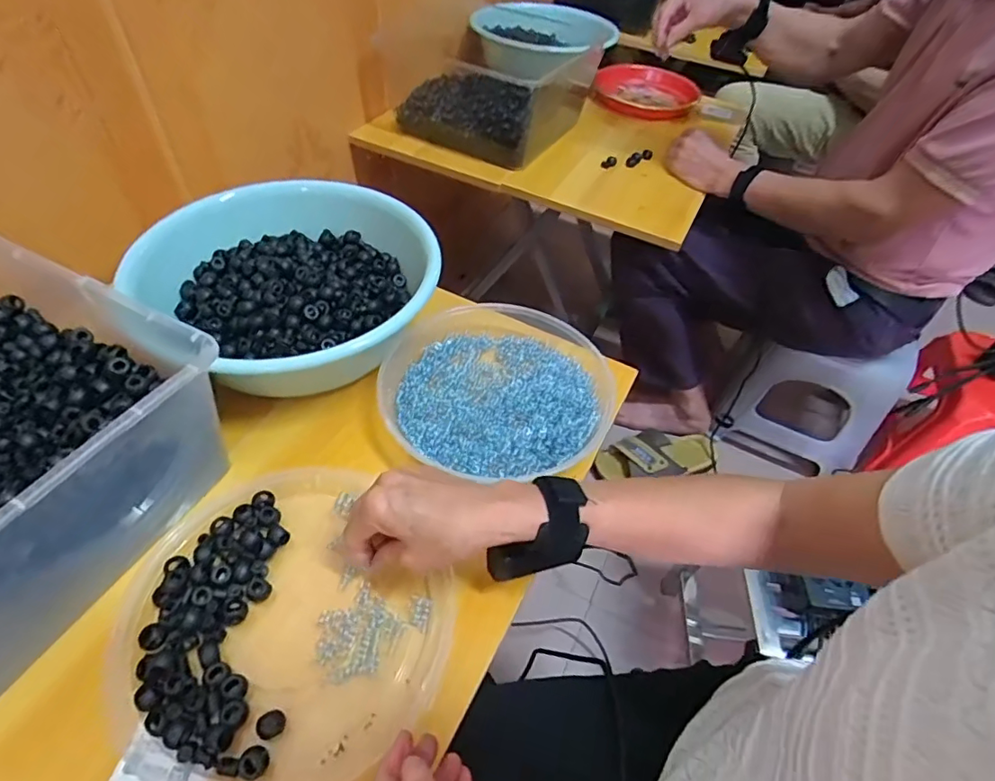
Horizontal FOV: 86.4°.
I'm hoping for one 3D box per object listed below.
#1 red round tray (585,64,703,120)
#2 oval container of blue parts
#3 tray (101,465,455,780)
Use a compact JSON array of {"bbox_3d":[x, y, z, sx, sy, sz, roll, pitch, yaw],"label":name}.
[{"bbox_3d":[0.314,-0.630,1.134,0.219,0.055,0.219,3,50,-3],"label":"red round tray"},{"bbox_3d":[0.001,-0.018,0.550,0.231,0.053,0.247,6,49,-1],"label":"oval container of blue parts"},{"bbox_3d":[-0.159,0.168,0.394,0.229,0.019,0.212,3,50,-3],"label":"tray"}]

